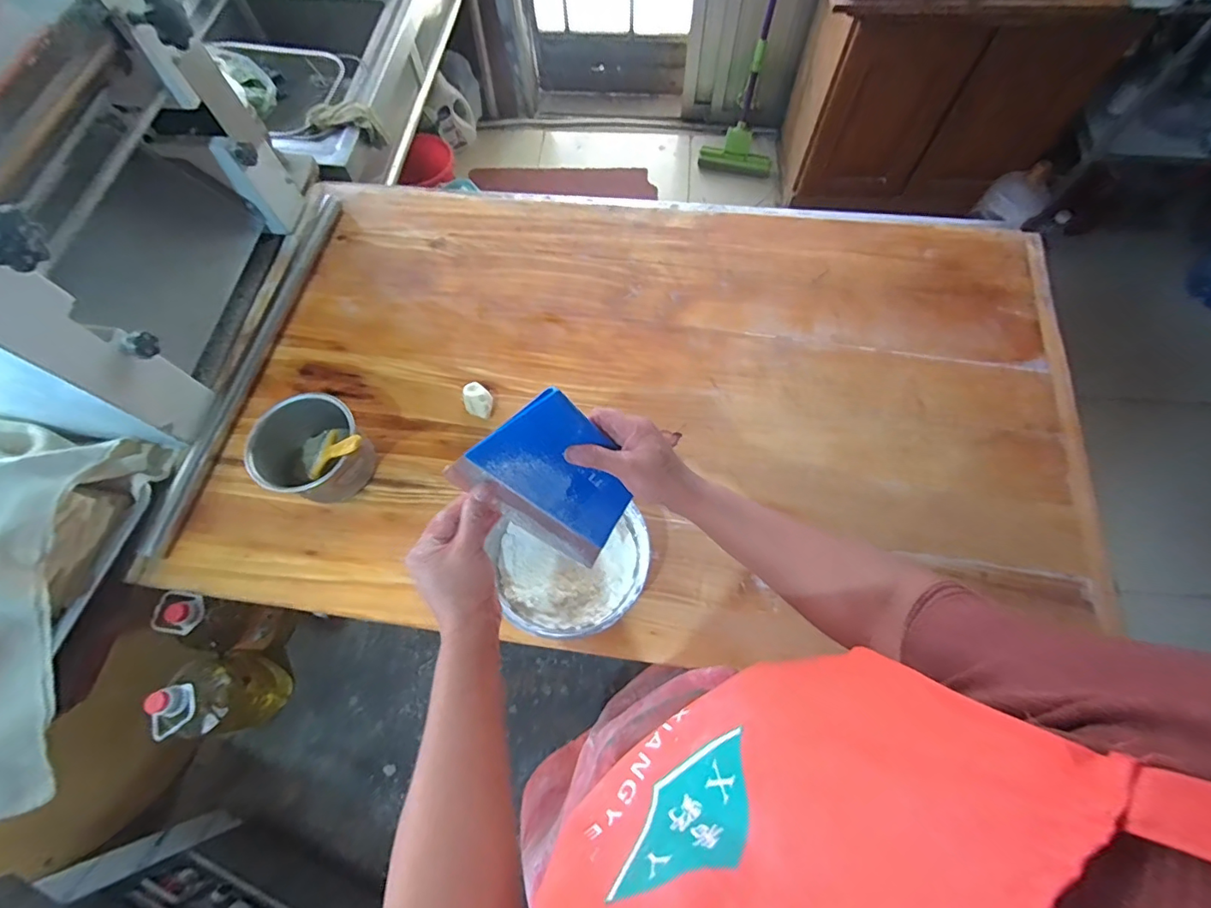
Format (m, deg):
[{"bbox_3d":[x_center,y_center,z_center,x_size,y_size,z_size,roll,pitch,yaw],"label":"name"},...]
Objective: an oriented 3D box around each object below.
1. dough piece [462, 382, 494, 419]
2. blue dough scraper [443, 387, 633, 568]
[{"bbox_3d":[-0.189,-0.080,0.759,0.038,0.032,0.057,-17,67,-5],"label":"dough piece"},{"bbox_3d":[-0.041,0.026,0.498,0.119,0.185,0.009,-48,36,0],"label":"blue dough scraper"}]

